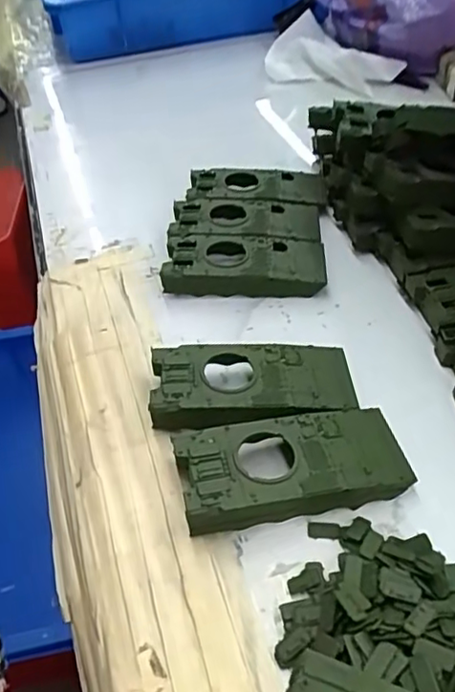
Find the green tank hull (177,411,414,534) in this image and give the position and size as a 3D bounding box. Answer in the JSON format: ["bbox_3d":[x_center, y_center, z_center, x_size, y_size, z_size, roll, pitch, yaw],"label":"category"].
[{"bbox_3d":[0.030,0.054,0.281,0.103,0.021,0.046,-12,44,-7],"label":"green tank hull"}]

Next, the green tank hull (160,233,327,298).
[{"bbox_3d":[0.011,-0.053,0.398,0.102,0.021,0.045,1,44,6],"label":"green tank hull"}]

